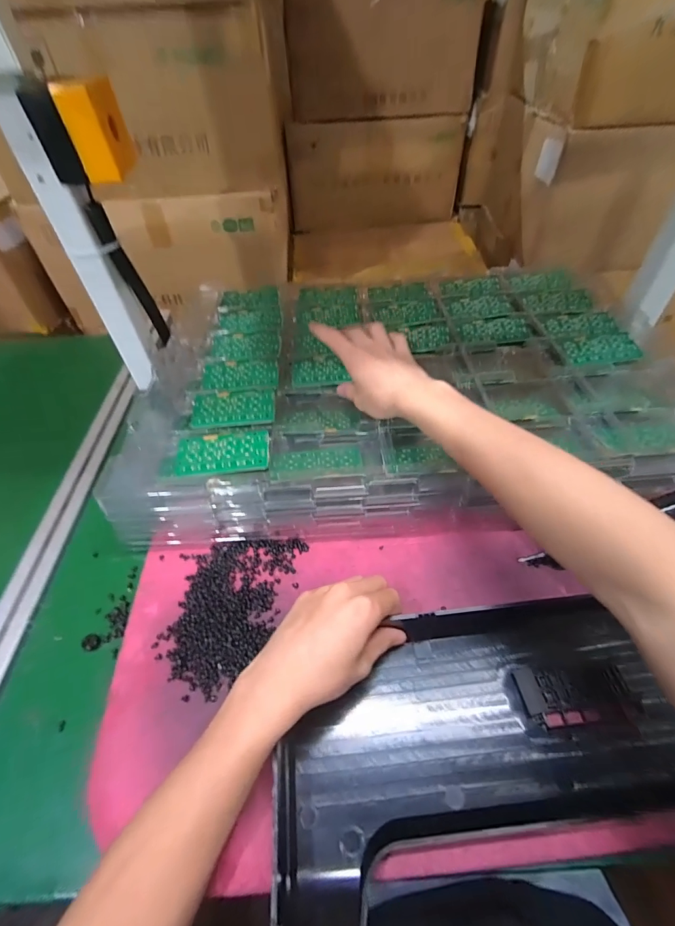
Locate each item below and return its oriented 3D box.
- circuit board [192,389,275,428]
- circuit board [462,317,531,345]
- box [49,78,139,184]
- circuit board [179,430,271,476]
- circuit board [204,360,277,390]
[{"bbox_3d":[-0.120,-0.063,0.462,0.094,0.010,0.050,-2,49,2],"label":"circuit board"},{"bbox_3d":[0.218,-0.184,0.553,0.089,0.004,0.053,-3,54,3],"label":"circuit board"},{"bbox_3d":[-0.243,-0.340,0.407,0.038,0.073,0.064,-6,49,-2],"label":"box"},{"bbox_3d":[-0.119,-0.011,0.415,0.095,0.009,0.049,-3,49,1],"label":"circuit board"},{"bbox_3d":[-0.122,-0.113,0.508,0.094,0.004,0.047,0,61,5],"label":"circuit board"}]

